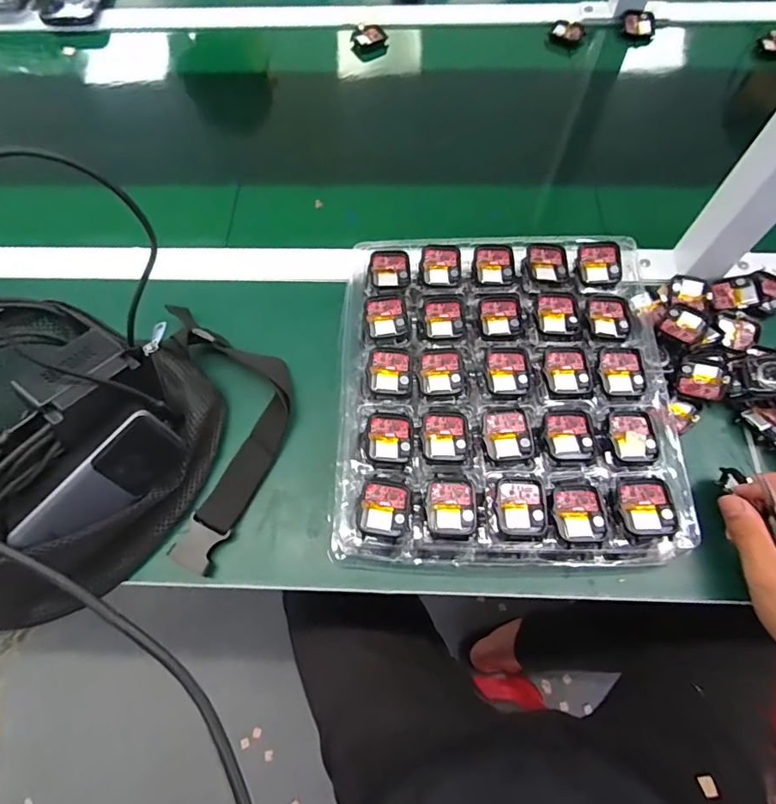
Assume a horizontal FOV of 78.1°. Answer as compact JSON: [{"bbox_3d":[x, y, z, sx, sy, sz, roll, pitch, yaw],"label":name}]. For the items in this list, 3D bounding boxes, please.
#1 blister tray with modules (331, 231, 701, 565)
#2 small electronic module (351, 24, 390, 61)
[{"bbox_3d":[0.103,-0.017,0.416,0.284,0.043,0.289,0,65,2],"label":"blister tray with modules"},{"bbox_3d":[-0.026,-0.505,0.673,0.050,0.028,0.029,-20,68,-7],"label":"small electronic module"}]

